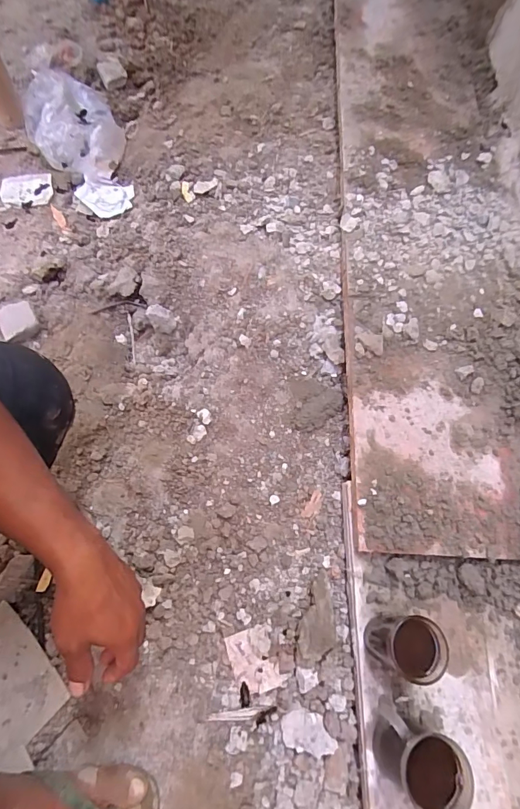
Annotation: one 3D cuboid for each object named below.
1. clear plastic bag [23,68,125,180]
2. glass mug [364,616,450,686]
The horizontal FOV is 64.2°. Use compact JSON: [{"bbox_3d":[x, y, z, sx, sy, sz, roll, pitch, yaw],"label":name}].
[{"bbox_3d":[-0.406,-0.610,0.910,0.189,0.082,0.282,-24,72,-13],"label":"clear plastic bag"},{"bbox_3d":[0.166,0.284,0.491,0.070,0.109,0.061,1,66,2],"label":"glass mug"}]

